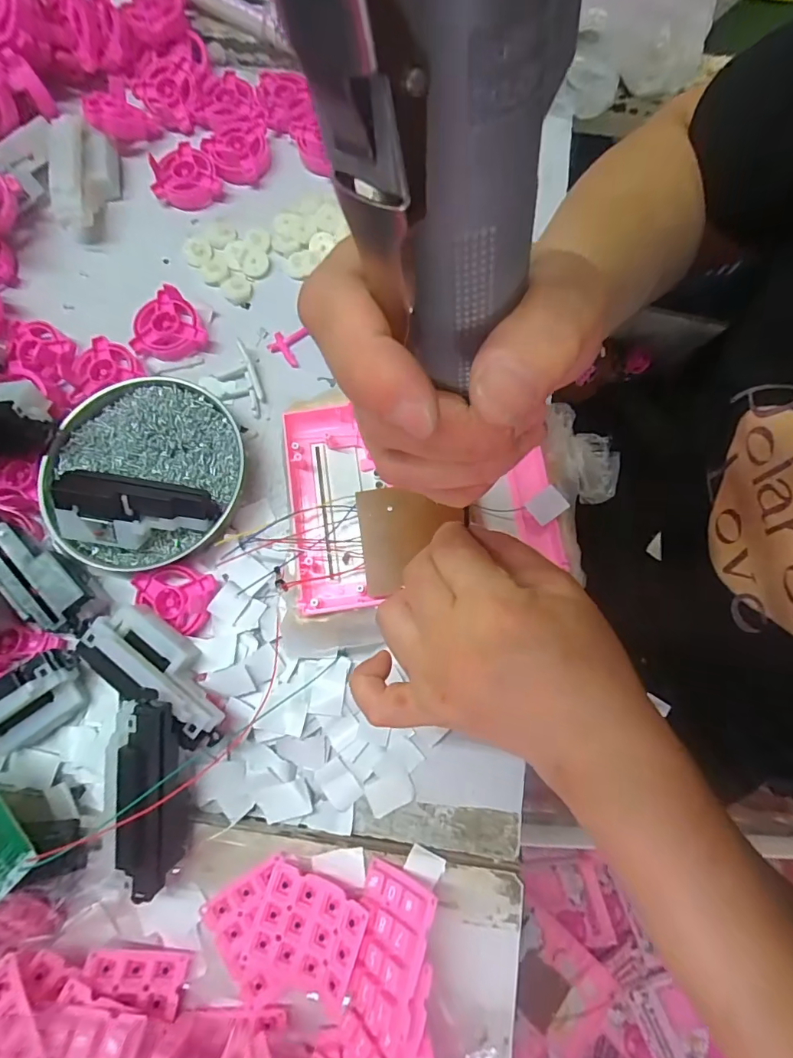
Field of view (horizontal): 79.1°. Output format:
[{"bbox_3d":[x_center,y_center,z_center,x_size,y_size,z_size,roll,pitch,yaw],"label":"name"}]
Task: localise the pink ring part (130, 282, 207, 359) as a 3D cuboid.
[{"bbox_3d":[-0.177,-0.153,0.366,0.052,0.013,0.054,0,77,-1],"label":"pink ring part"}]

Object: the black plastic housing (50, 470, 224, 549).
[{"bbox_3d":[-0.170,-0.011,0.313,0.097,0.036,0.044,8,77,1],"label":"black plastic housing"}]

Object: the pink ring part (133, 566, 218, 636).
[{"bbox_3d":[-0.149,0.044,0.315,0.054,0.008,0.038,15,77,3],"label":"pink ring part"}]

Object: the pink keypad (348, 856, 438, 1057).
[{"bbox_3d":[-0.005,0.219,0.248,0.016,0.045,0.069,34,62,-36],"label":"pink keypad"}]

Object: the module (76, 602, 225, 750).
[{"bbox_3d":[-0.140,0.086,0.287,0.098,0.039,0.039,38,79,8],"label":"module"}]

